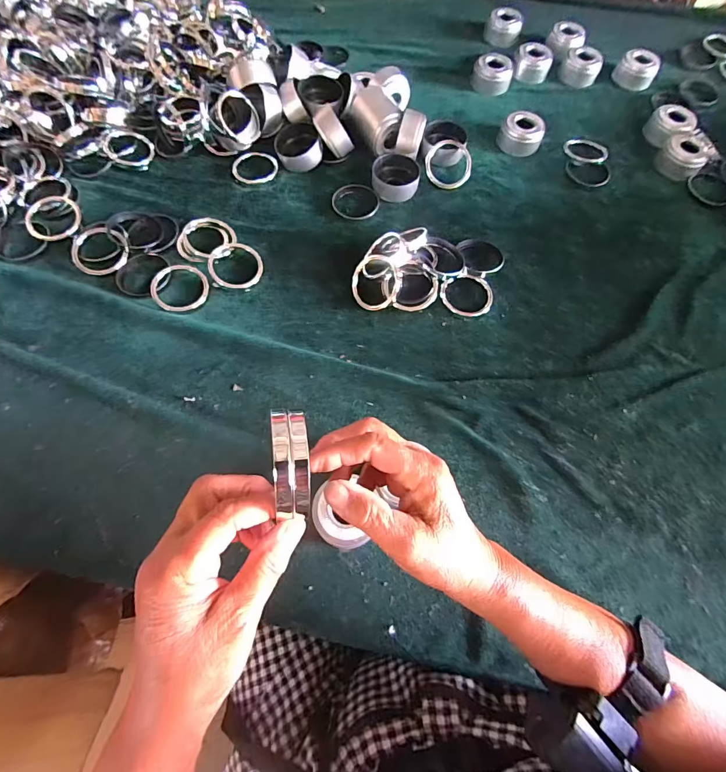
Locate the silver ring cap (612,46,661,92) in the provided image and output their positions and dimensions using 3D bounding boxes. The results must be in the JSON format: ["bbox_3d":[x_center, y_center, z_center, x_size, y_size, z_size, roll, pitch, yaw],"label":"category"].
[{"bbox_3d":[0.486,-0.562,0.692,0.070,0.036,0.054,31,70,11],"label":"silver ring cap"}]

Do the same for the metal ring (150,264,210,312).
[{"bbox_3d":[-0.232,-0.124,0.498,0.066,0.007,0.061,0,89,-16],"label":"metal ring"}]

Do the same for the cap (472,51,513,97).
[{"bbox_3d":[0.226,-0.546,0.684,0.065,0.037,0.063,1,67,-2],"label":"cap"}]

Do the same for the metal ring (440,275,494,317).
[{"bbox_3d":[0.138,-0.119,0.507,0.055,0.017,0.065,-42,74,-17],"label":"metal ring"}]

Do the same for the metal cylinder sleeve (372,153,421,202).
[{"bbox_3d":[0.048,-0.303,0.570,0.067,0.032,0.058,8,67,1],"label":"metal cylinder sleeve"}]

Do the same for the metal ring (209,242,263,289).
[{"bbox_3d":[-0.165,-0.158,0.509,0.066,0.015,0.060,1,67,-2],"label":"metal ring"}]

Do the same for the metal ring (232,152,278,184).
[{"bbox_3d":[-0.165,-0.335,0.600,0.067,0.010,0.067,-3,67,-3],"label":"metal ring"}]

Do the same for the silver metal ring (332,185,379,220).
[{"bbox_3d":[-0.011,-0.271,0.572,0.068,0.008,0.057,13,67,3],"label":"silver metal ring"}]

